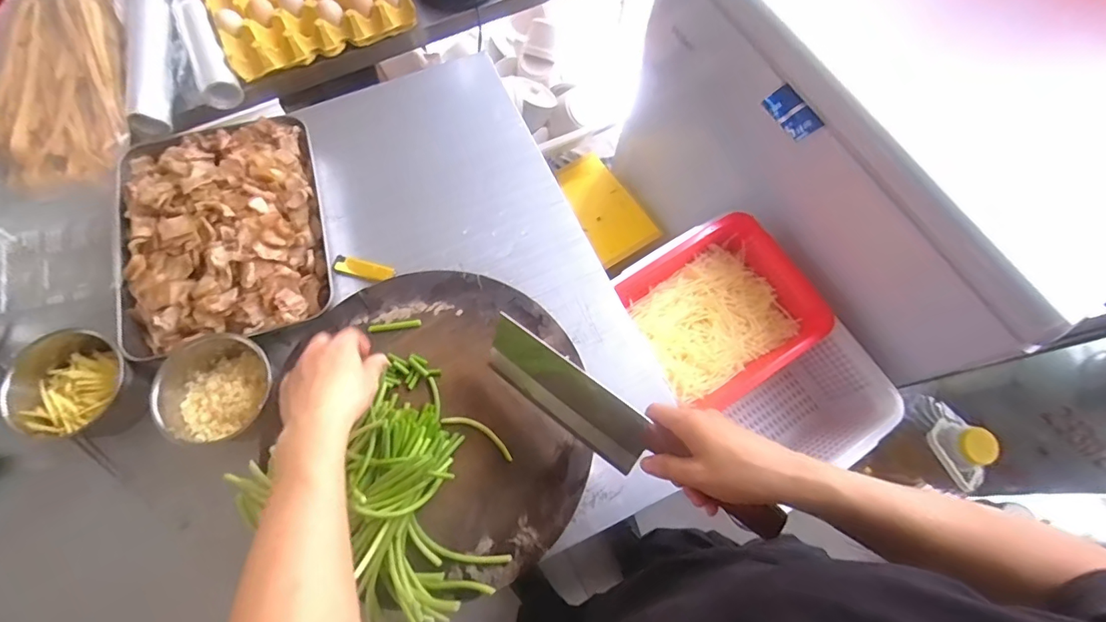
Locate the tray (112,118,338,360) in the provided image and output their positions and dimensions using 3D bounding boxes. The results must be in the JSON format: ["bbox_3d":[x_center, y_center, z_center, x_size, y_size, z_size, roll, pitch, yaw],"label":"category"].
[{"bbox_3d":[-0.408,-0.104,0.612,0.236,0.055,0.284,-13,71,-6],"label":"tray"}]

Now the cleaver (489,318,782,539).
[{"bbox_3d":[0.061,0.104,0.464,0.300,0.096,0.028,31,45,22],"label":"cleaver"}]

